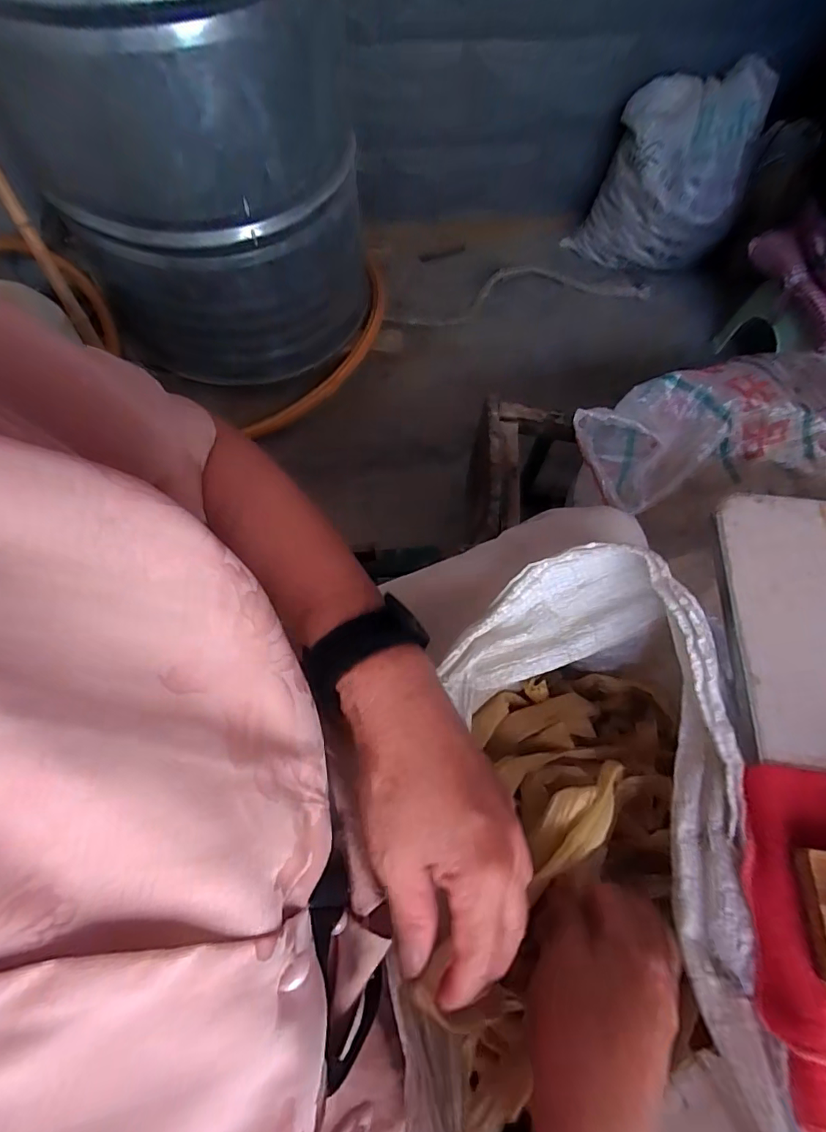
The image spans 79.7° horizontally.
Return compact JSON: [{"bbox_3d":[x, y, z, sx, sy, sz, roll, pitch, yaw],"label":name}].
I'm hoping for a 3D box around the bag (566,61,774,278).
[{"bbox_3d":[0.613,-0.949,1.209,0.350,0.340,0.251,22,65,11],"label":"bag"}]

